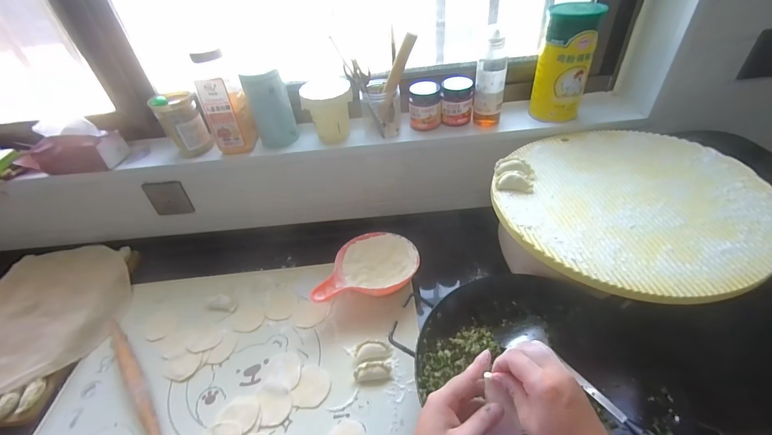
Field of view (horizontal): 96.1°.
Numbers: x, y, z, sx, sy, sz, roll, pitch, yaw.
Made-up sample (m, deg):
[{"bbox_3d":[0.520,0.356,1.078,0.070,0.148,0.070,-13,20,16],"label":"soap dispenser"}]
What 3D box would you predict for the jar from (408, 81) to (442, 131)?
[{"bbox_3d":[0.085,-0.244,0.755,0.068,0.090,0.075,-2,41,3],"label":"jar"}]

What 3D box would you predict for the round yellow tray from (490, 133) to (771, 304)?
[{"bbox_3d":[0.387,-0.032,0.564,0.367,0.040,0.367,-3,41,2],"label":"round yellow tray"}]

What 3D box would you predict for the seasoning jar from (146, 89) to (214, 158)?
[{"bbox_3d":[-0.449,-0.206,0.765,0.082,0.125,0.065,-30,46,-26],"label":"seasoning jar"}]

